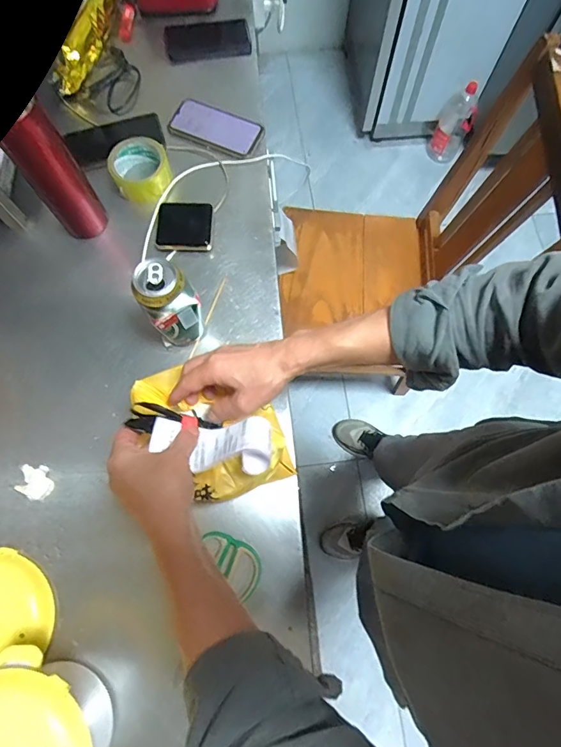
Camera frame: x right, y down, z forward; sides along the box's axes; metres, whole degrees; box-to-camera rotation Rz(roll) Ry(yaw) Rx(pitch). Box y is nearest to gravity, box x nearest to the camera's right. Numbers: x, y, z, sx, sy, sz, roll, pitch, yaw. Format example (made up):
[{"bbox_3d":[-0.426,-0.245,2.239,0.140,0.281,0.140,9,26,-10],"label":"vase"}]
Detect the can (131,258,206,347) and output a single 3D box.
[{"bbox_3d":[-0.147,-0.092,0.609,0.072,0.172,0.056,-26,76,-7],"label":"can"}]

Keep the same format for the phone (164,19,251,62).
[{"bbox_3d":[-0.140,-0.646,0.848,0.162,0.017,0.077,-7,74,-2],"label":"phone"}]

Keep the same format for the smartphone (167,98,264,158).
[{"bbox_3d":[-0.115,-0.441,0.786,0.164,0.010,0.086,21,75,6],"label":"smartphone"}]

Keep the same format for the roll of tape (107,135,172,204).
[{"bbox_3d":[-0.236,-0.343,0.748,0.092,0.052,0.097,0,74,0],"label":"roll of tape"}]

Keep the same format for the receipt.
[{"bbox_3d":[-0.074,0.077,0.493,0.126,0.042,0.063,5,74,1],"label":"receipt"}]

